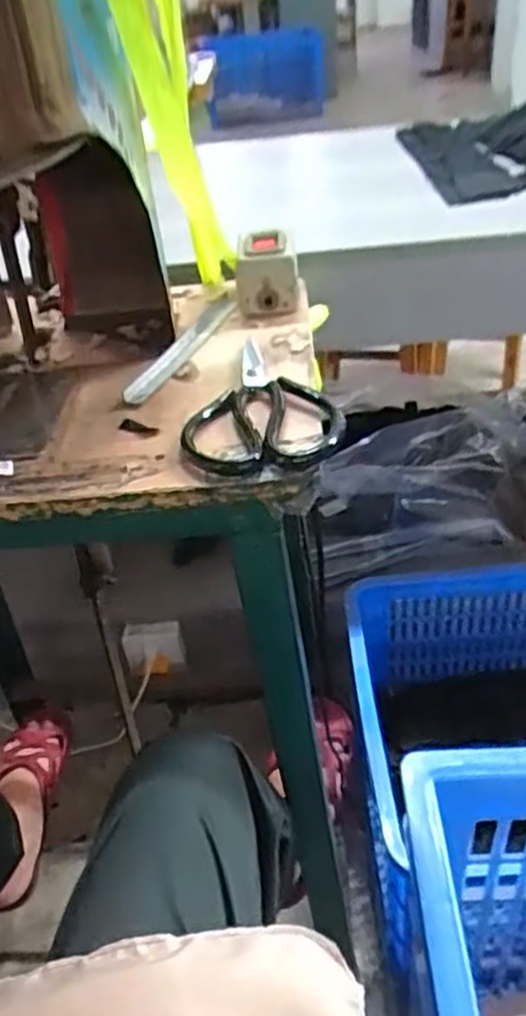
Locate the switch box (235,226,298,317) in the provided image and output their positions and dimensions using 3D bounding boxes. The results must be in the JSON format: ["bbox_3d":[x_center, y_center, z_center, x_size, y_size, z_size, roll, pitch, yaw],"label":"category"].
[{"bbox_3d":[0.005,-0.207,0.648,0.055,0.059,0.055,-5,37,0],"label":"switch box"}]

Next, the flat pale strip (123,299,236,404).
[{"bbox_3d":[-0.064,-0.135,0.610,0.022,0.011,0.188,9,40,18],"label":"flat pale strip"}]

